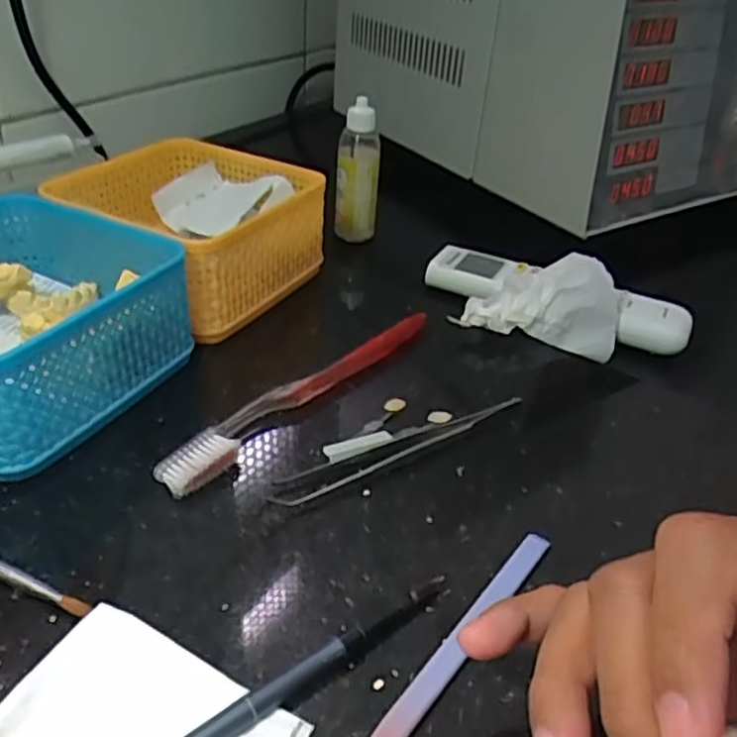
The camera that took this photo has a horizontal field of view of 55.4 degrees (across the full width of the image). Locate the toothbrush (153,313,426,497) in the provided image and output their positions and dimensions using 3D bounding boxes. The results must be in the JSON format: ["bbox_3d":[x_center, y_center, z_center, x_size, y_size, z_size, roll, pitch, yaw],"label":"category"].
[{"bbox_3d":[-0.031,0.010,0.360,0.022,0.013,0.182,28,41,28],"label":"toothbrush"}]

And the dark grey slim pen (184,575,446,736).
[{"bbox_3d":[-0.038,0.108,0.222,0.165,0.007,0.008,-22,44,-33],"label":"dark grey slim pen"}]

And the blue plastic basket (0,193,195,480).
[{"bbox_3d":[-0.174,-0.024,0.347,0.129,0.063,0.130,20,38,20],"label":"blue plastic basket"}]

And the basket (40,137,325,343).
[{"bbox_3d":[-0.112,-0.087,0.443,0.133,0.067,0.125,21,39,21],"label":"basket"}]

